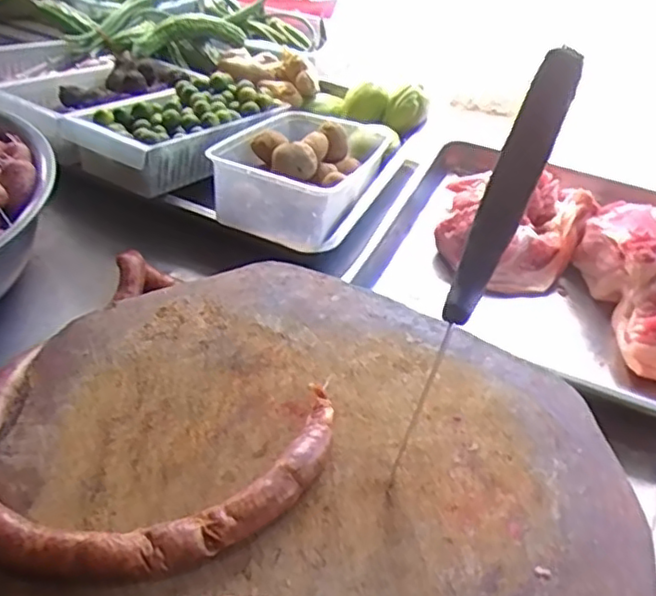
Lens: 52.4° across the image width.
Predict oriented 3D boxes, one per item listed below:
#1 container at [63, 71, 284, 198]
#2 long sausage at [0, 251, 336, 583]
[{"bbox_3d":[-0.186,-0.226,0.854,0.137,0.074,0.268,29,50,23],"label":"container"},{"bbox_3d":[-0.182,0.090,0.552,0.252,0.061,0.374,-21,37,-31],"label":"long sausage"}]

